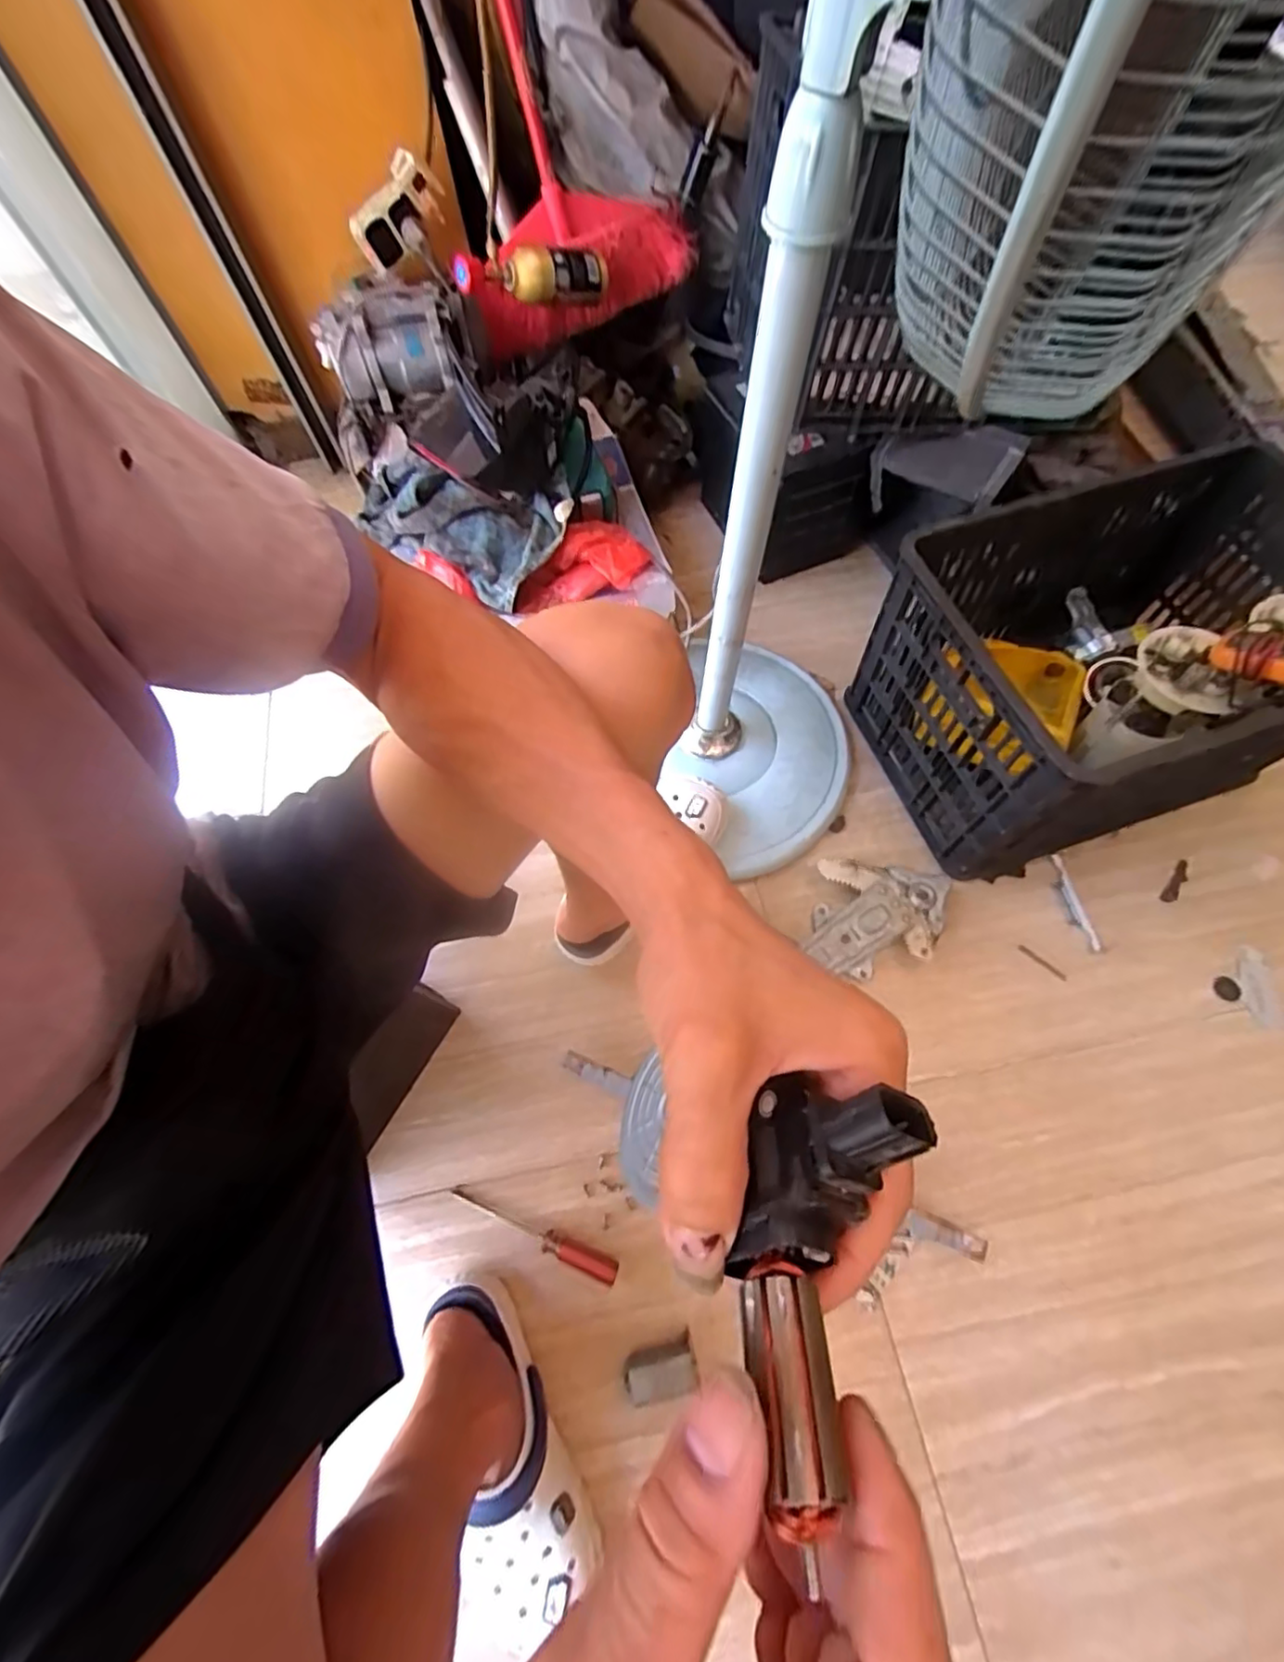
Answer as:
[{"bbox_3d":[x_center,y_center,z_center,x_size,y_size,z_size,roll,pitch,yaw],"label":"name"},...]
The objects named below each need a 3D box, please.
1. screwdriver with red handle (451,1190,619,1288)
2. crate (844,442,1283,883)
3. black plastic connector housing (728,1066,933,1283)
[{"bbox_3d":[-0.119,0.437,0.665,0.197,0.018,0.025,19,65,13],"label":"screwdriver with red handle"},{"bbox_3d":[0.594,-0.208,0.790,0.546,0.307,0.369,-22,64,-8],"label":"crate"},{"bbox_3d":[0.052,0.095,0.179,0.041,0.034,0.057,12,101,9],"label":"black plastic connector housing"}]

